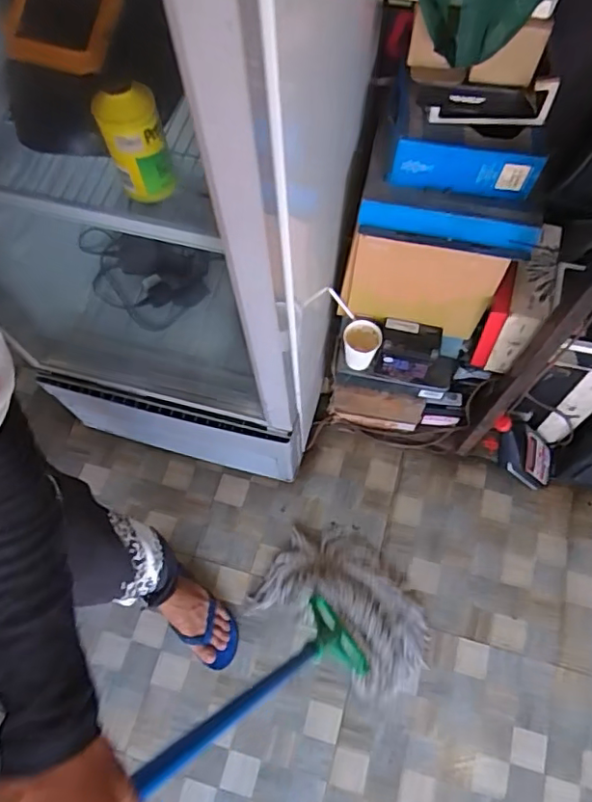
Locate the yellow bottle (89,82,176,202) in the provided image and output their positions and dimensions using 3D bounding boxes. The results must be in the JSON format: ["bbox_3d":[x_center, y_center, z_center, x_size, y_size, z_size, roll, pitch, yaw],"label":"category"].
[{"bbox_3d":[-0.194,-0.311,0.694,0.070,0.139,0.061,-21,67,-7],"label":"yellow bottle"}]

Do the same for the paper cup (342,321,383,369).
[{"bbox_3d":[0.125,-0.106,1.098,0.070,0.071,0.065,-1,66,2],"label":"paper cup"}]

